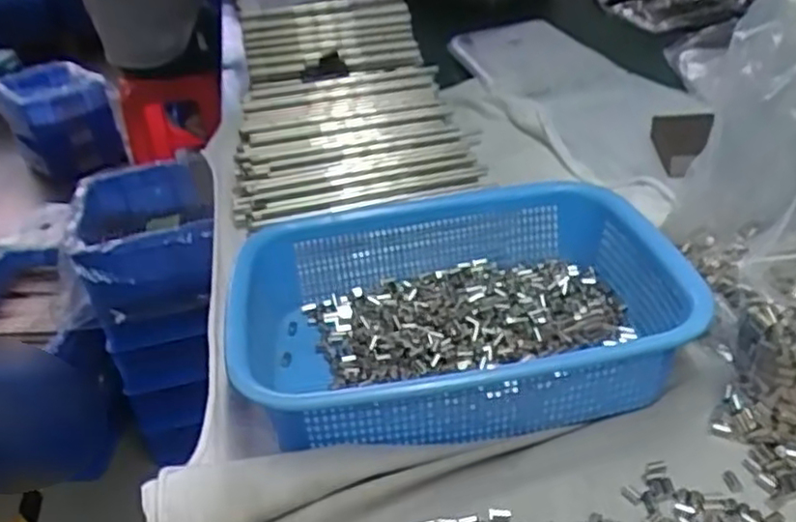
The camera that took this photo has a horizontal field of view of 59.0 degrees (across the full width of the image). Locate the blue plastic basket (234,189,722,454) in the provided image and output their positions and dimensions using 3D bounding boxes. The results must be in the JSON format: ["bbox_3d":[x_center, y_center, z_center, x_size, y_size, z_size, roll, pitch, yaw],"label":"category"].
[{"bbox_3d":[0.041,0.035,0.485,0.309,0.074,0.202,-12,33,-7],"label":"blue plastic basket"}]

